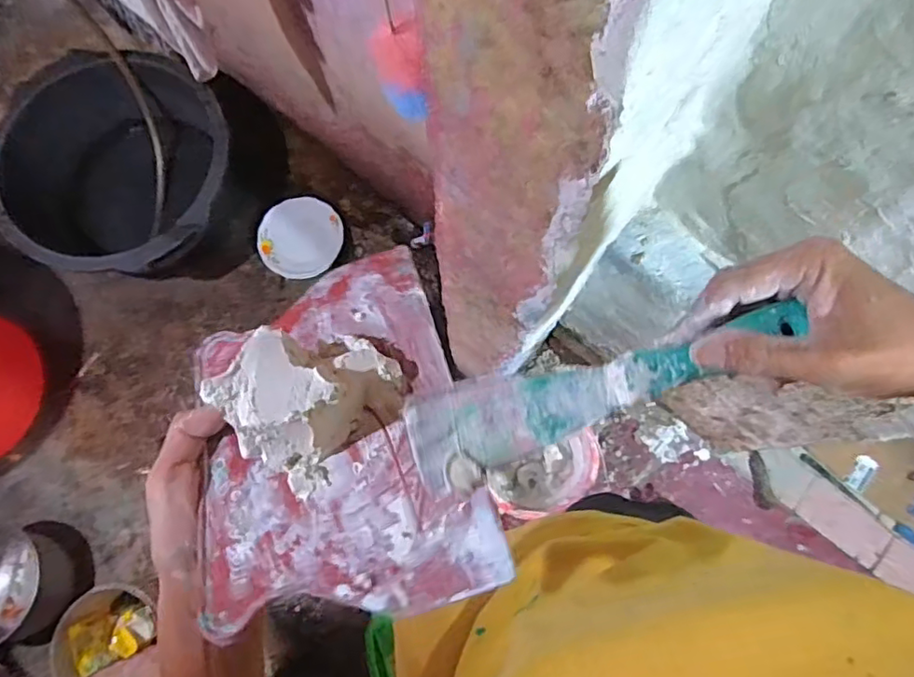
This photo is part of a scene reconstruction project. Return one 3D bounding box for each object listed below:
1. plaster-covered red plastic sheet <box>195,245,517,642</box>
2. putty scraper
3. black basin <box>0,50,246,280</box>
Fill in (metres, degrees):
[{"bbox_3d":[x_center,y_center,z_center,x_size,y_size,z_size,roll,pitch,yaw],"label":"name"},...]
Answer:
[{"bbox_3d":[-0.074,0.032,0.302,0.139,0.050,0.212,-19,53,1],"label":"plaster-covered red plastic sheet"},{"bbox_3d":[0.071,0.023,0.288,0.192,0.013,0.048,-19,77,2],"label":"putty scraper"},{"bbox_3d":[-0.795,-0.398,1.483,0.496,0.306,0.513,0,76,1],"label":"black basin"}]

